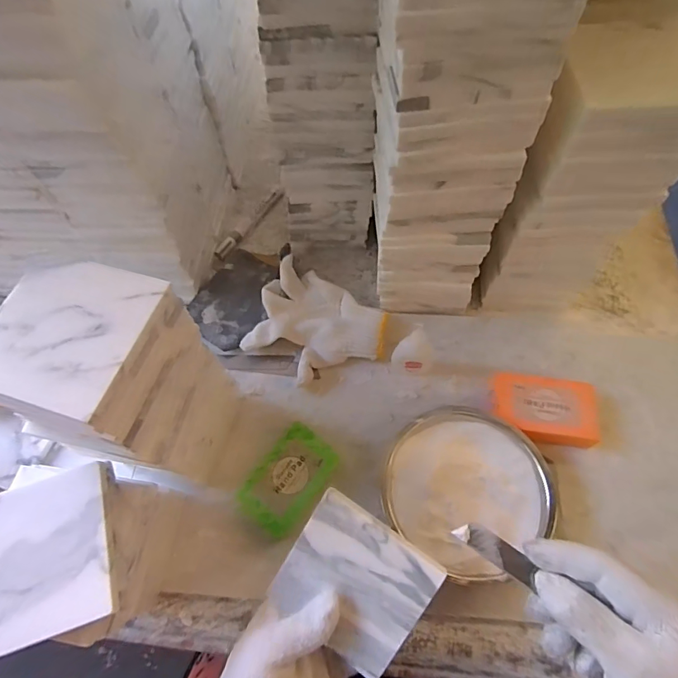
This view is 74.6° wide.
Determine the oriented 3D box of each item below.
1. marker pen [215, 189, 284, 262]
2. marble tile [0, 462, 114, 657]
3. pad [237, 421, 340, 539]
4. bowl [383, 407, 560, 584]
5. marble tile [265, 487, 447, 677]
[{"bbox_3d":[-0.124,-0.159,0.614,0.018,0.018,0.130,34,68,16],"label":"marker pen"},{"bbox_3d":[-0.204,0.145,0.294,0.098,0.005,0.098,-17,65,-9],"label":"marble tile"},{"bbox_3d":[-0.048,0.135,0.428,0.060,0.031,0.093,32,67,15],"label":"pad"},{"bbox_3d":[0.116,0.138,0.411,0.139,0.044,0.136,0,63,0],"label":"bowl"},{"bbox_3d":[0.010,0.179,0.327,0.099,0.006,0.099,31,99,16],"label":"marble tile"}]

